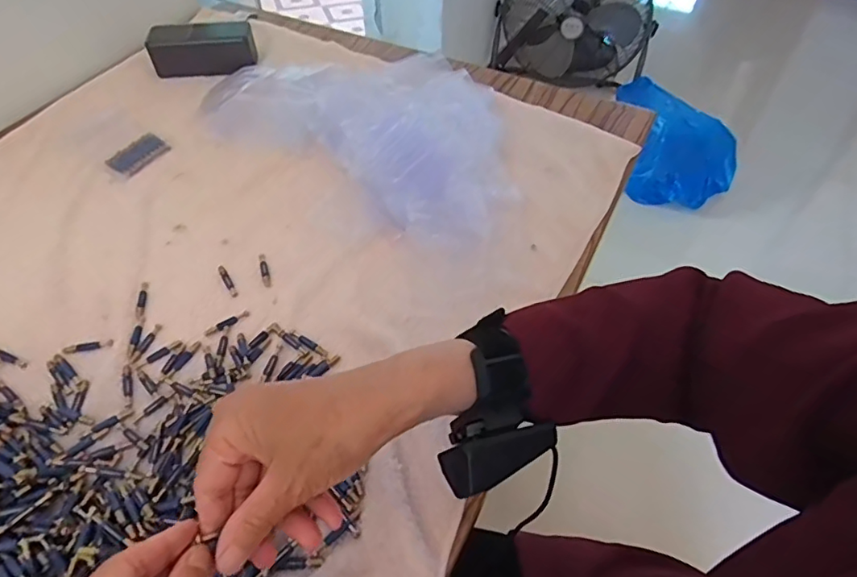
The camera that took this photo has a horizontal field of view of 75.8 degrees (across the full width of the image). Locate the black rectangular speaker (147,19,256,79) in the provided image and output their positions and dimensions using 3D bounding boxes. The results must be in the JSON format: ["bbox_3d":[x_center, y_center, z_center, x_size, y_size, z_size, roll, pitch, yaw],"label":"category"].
[{"bbox_3d":[-0.297,-0.316,0.723,0.130,0.039,0.056,-7,52,-6],"label":"black rectangular speaker"}]

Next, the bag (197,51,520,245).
[{"bbox_3d":[-0.061,-0.200,0.623,0.259,0.073,0.400,-38,61,-26],"label":"bag"}]

